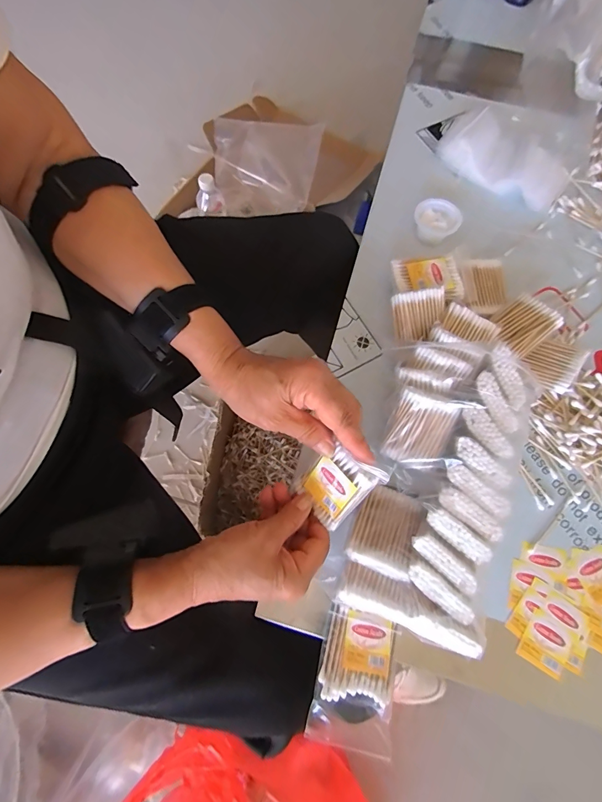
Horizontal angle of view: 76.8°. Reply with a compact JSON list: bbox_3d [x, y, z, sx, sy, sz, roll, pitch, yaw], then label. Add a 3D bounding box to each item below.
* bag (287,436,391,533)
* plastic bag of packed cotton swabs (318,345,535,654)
[{"bbox_3d":[0.028,0.069,0.316,0.052,0.080,0.008,48,36,18],"label":"bag"},{"bbox_3d":[0.117,0.073,0.342,0.110,0.076,0.245,20,73,5],"label":"plastic bag of packed cotton swabs"}]

